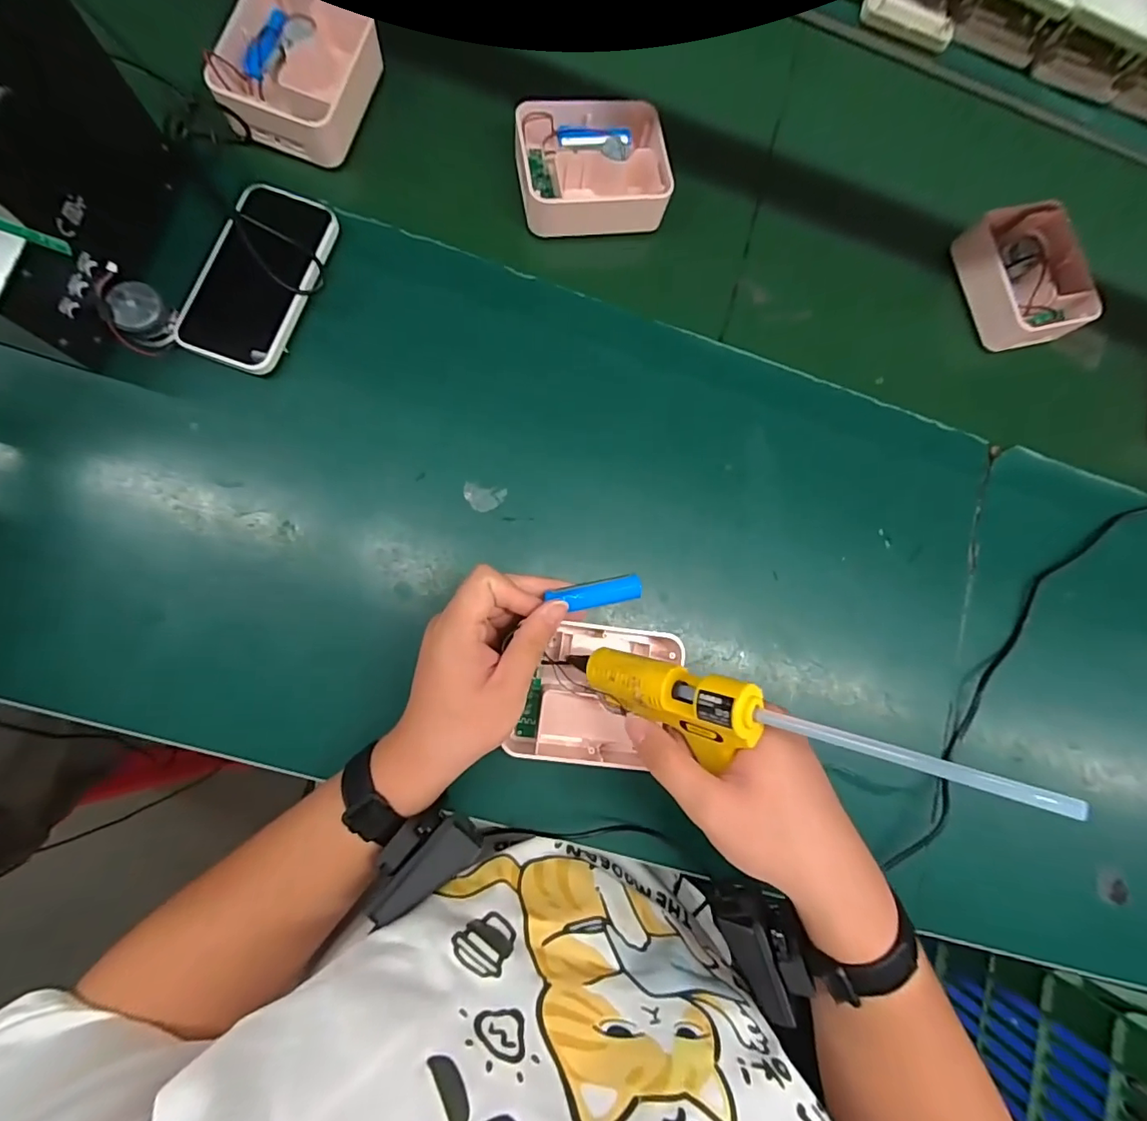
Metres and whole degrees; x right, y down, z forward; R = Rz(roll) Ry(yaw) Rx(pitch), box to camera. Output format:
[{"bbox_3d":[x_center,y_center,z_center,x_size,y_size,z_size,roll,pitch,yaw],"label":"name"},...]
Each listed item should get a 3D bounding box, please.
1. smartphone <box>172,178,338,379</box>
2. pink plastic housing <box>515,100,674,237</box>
[{"bbox_3d":[-0.245,-0.224,0.394,0.080,0.014,0.150,21,83,-1],"label":"smartphone"},{"bbox_3d":[0.017,-0.350,0.447,0.129,0.038,0.099,-6,84,-8],"label":"pink plastic housing"}]

